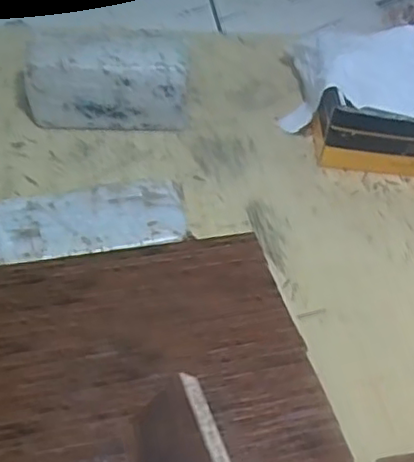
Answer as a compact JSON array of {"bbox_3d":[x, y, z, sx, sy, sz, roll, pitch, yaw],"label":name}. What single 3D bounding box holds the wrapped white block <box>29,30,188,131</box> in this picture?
[{"bbox_3d":[-0.136,-0.204,0.876,0.216,0.104,0.098,0,44,-8],"label":"wrapped white block"}]

